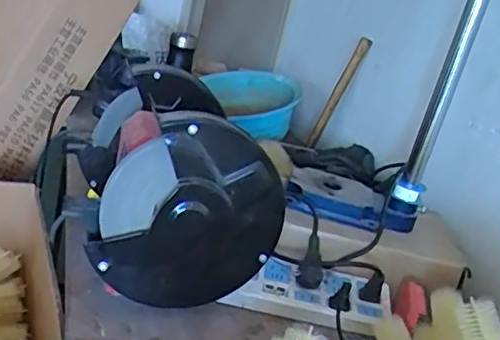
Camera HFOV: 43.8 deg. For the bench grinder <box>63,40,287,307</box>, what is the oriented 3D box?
[{"bbox_3d":[-0.122,0.000,0.830,0.218,0.216,0.332,6,19,-24],"label":"bench grinder"}]

